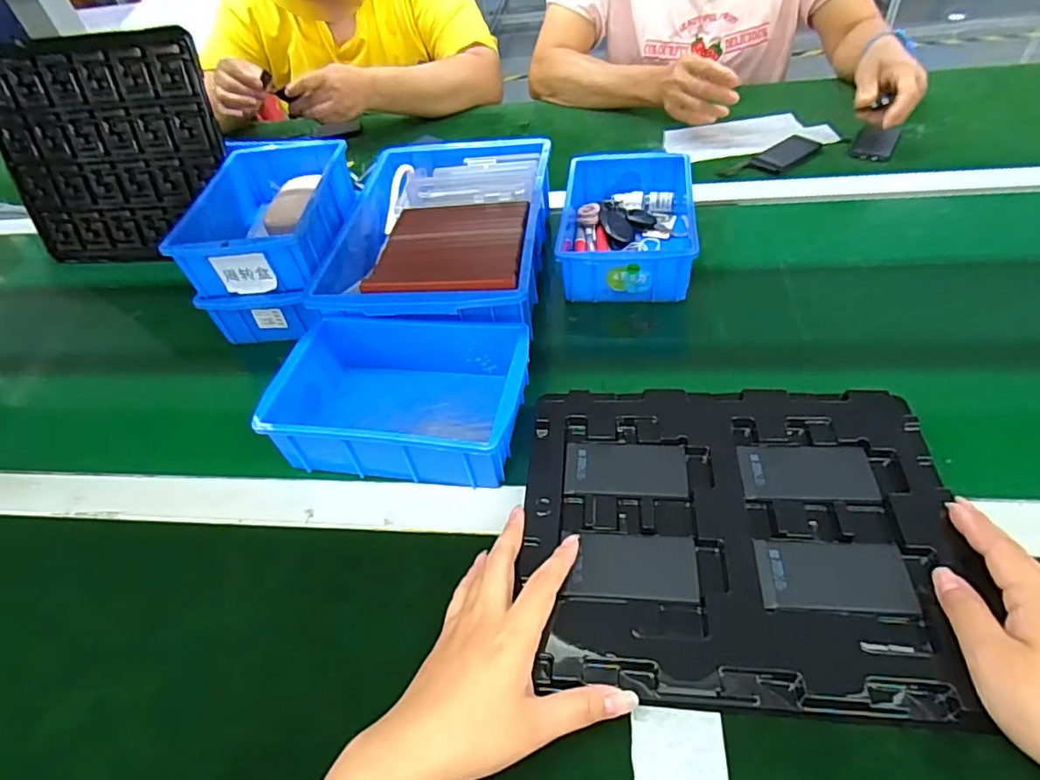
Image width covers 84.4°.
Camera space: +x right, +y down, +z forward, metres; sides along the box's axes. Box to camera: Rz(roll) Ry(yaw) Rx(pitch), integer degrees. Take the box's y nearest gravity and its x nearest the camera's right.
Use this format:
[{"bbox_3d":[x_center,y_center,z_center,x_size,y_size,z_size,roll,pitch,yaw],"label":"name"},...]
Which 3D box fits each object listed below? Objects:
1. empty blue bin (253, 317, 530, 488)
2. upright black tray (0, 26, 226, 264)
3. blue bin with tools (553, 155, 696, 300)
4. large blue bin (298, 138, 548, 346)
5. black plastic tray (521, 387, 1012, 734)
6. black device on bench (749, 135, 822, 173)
[{"bbox_3d":[-0.095,0.003,0.477,0.197,0.057,0.139,4,47,11],"label":"empty blue bin"},{"bbox_3d":[-0.497,-0.278,0.687,0.299,0.244,0.016,2,25,9],"label":"upright black tray"},{"bbox_3d":[0.114,-0.178,0.616,0.127,0.062,0.197,2,47,9],"label":"blue bin with tools"},{"bbox_3d":[-0.080,-0.161,0.613,0.218,0.080,0.311,-2,46,6],"label":"large blue bin"},{"bbox_3d":[0.137,0.087,0.379,0.264,0.017,0.218,1,47,8],"label":"black plastic tray"},{"bbox_3d":[0.341,-0.302,0.732,0.096,0.007,0.043,-33,51,-22],"label":"black device on bench"}]

